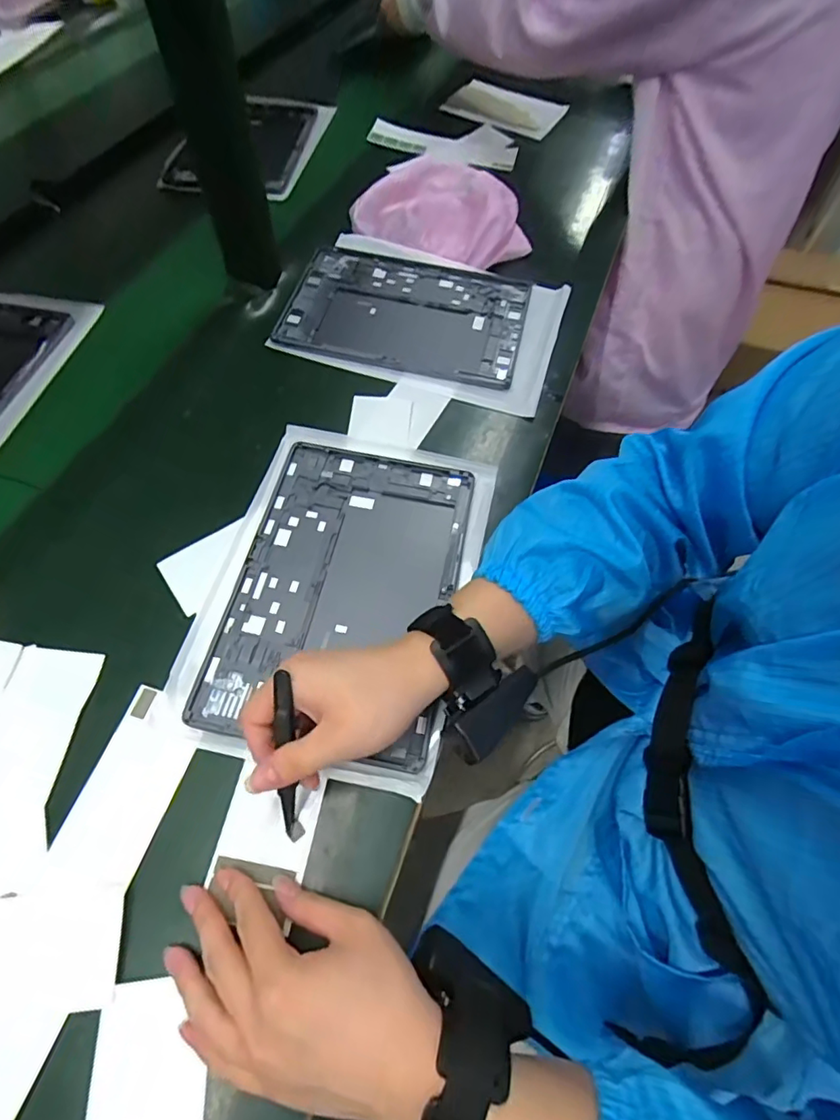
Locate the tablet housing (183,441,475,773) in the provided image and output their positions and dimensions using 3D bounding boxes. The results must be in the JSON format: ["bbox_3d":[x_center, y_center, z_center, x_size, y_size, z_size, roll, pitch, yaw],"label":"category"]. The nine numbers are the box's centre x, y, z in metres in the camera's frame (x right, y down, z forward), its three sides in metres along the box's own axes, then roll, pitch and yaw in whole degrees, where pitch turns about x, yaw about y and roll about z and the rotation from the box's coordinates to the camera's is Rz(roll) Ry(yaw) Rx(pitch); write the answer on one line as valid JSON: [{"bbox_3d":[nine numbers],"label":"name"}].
[{"bbox_3d":[-0.058,0.016,0.418,0.166,0.010,0.253,10,60,5],"label":"tablet housing"}]

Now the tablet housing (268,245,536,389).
[{"bbox_3d":[-0.016,-0.274,0.584,0.257,0.015,0.171,12,61,6],"label":"tablet housing"}]

